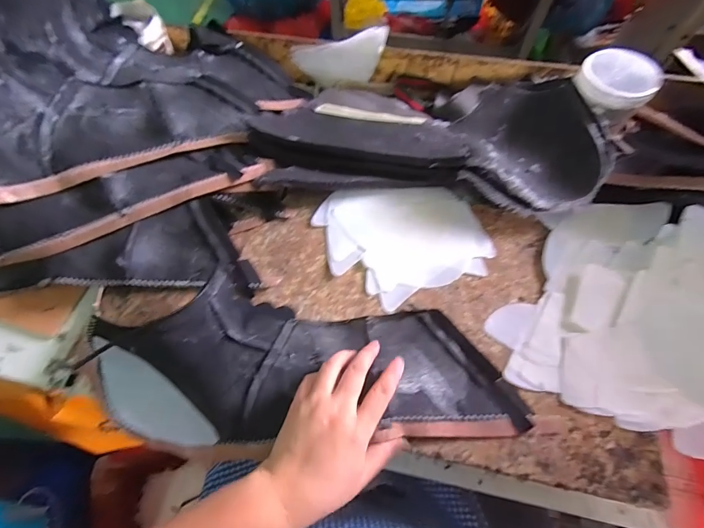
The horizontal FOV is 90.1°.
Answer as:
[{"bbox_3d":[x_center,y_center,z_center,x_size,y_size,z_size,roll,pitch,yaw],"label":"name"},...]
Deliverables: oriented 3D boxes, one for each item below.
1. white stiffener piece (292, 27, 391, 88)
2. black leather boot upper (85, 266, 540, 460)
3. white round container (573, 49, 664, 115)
[{"bbox_3d":[-0.015,-0.311,0.542,0.148,0.066,0.013,0,44,22],"label":"white stiffener piece"},{"bbox_3d":[-0.035,0.101,0.335,0.358,0.104,0.146,7,64,-2],"label":"black leather boot upper"},{"bbox_3d":[0.338,-0.234,0.445,0.102,0.021,0.089,-39,69,-17],"label":"white round container"}]

